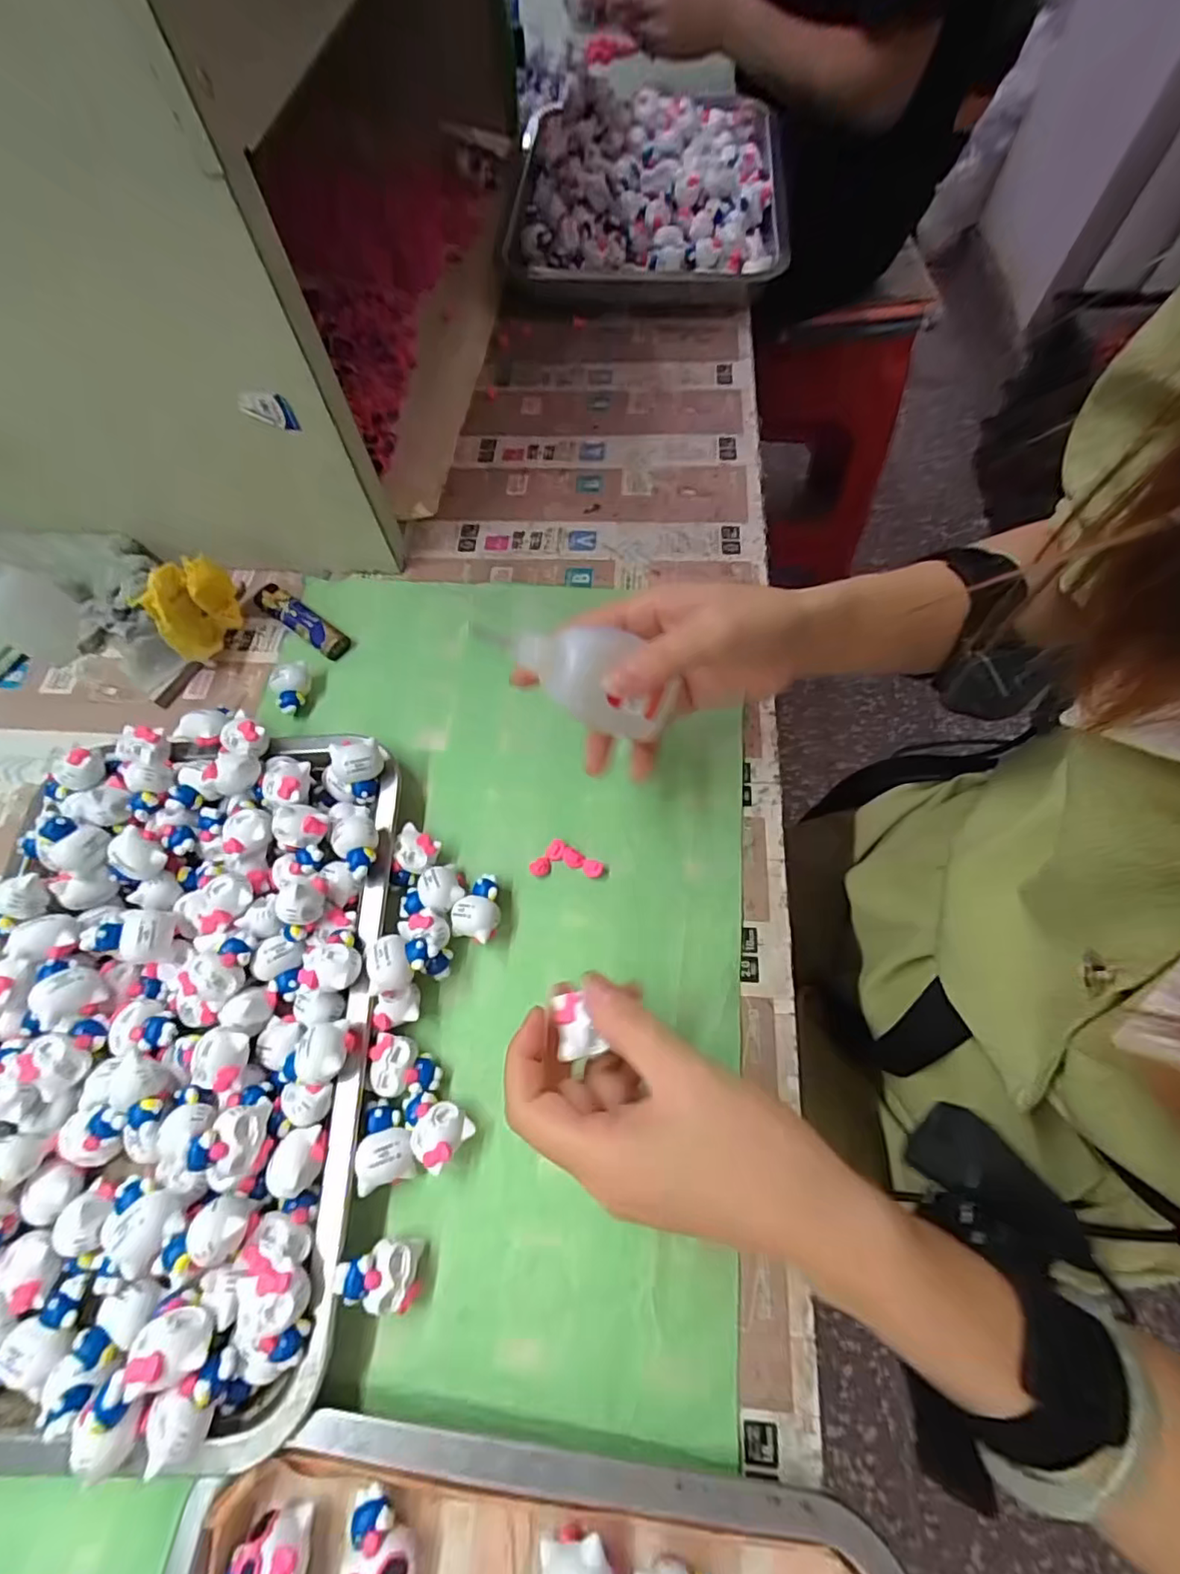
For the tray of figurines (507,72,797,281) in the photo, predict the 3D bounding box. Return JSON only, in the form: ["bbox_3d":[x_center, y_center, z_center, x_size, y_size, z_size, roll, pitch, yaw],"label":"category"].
[{"bbox_3d":[0.055,-0.554,0.542,0.238,0.067,0.293,4,65,5],"label":"tray of figurines"}]

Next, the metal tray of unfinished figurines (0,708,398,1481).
[{"bbox_3d":[-0.208,0.110,0.282,0.205,0.045,0.312,-2,66,1],"label":"metal tray of unfinished figurines"}]

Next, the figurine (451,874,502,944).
[{"bbox_3d":[-0.057,0.063,0.309,0.024,0.021,0.033,13,66,9],"label":"figurine"}]

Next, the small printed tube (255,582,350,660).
[{"bbox_3d":[-0.196,-0.113,0.400,0.080,0.011,0.021,33,70,17],"label":"small printed tube"}]

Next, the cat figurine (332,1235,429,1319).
[{"bbox_3d":[-0.086,0.202,0.246,0.028,0.029,0.022,8,67,6],"label":"cat figurine"}]

